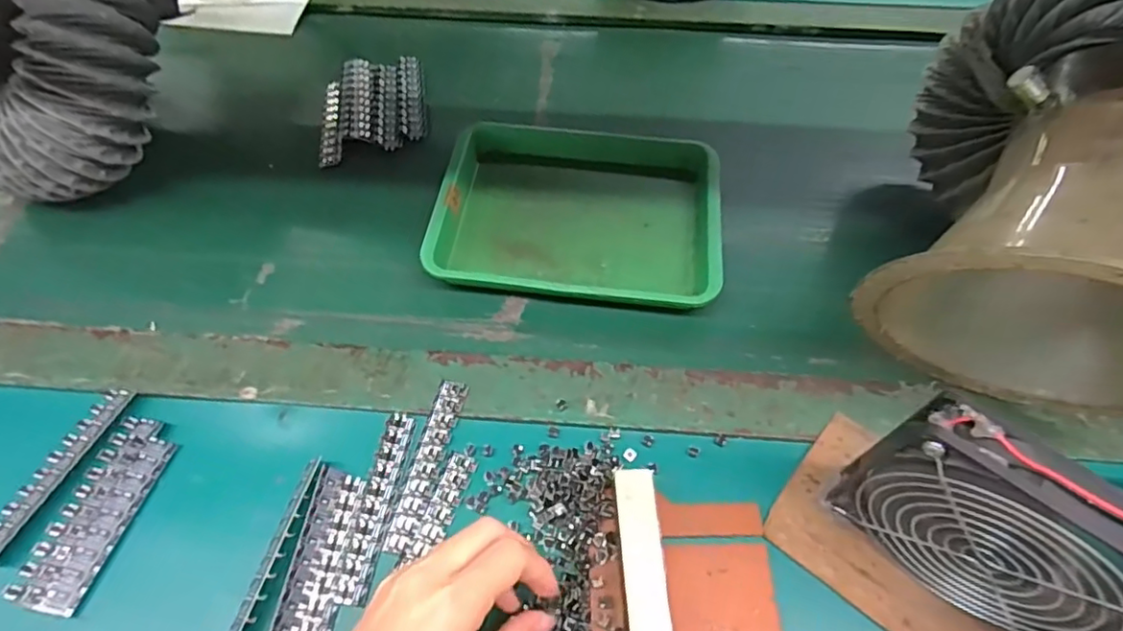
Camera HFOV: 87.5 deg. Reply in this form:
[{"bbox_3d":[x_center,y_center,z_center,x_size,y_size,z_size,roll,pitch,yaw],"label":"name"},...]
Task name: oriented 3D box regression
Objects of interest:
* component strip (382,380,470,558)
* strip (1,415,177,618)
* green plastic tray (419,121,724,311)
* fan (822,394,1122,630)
[{"bbox_3d":[-0.082,0.089,0.359,0.018,0.004,0.109,11,58,7],"label":"component strip"},{"bbox_3d":[-0.266,0.110,0.338,0.036,0.009,0.106,10,57,6],"label":"strip"},{"bbox_3d":[0.013,-0.080,0.466,0.212,0.032,0.173,6,57,4],"label":"green plastic tray"},{"bbox_3d":[0.203,0.105,0.273,0.126,0.132,0.028,38,64,21],"label":"fan"}]

